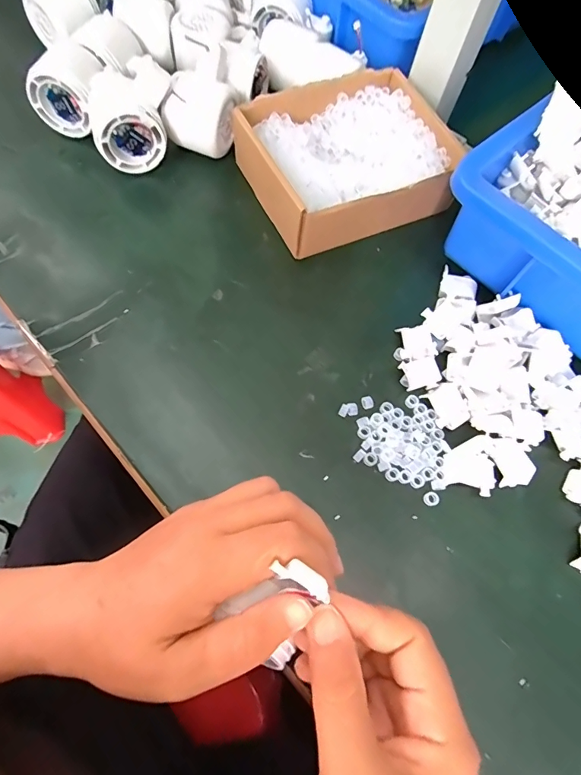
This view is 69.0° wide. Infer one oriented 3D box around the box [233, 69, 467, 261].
[{"bbox_3d":[0.050,-0.203,0.379,0.181,0.051,0.137,-21,70,-13],"label":"box"}]

